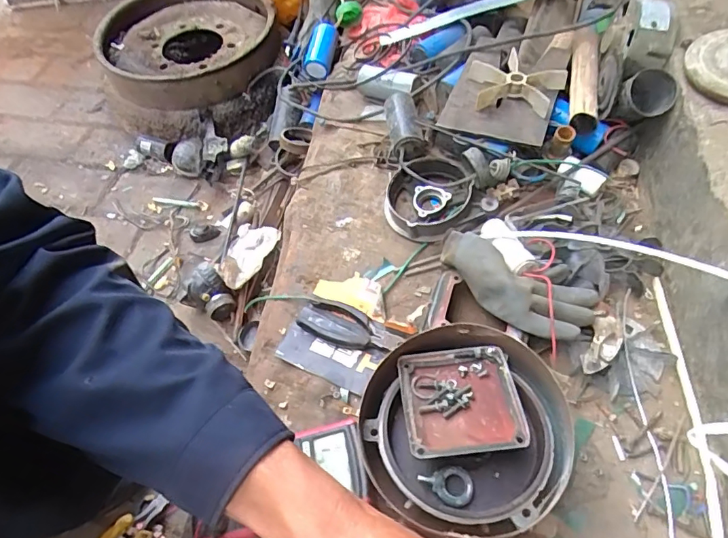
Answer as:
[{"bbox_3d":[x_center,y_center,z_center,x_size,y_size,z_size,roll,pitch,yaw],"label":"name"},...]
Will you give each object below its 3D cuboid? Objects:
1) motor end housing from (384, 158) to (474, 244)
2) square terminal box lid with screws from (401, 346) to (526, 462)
[{"bbox_3d":[0.091,-0.103,0.712,0.121,0.050,0.144,8,55,9],"label":"motor end housing"},{"bbox_3d":[0.093,0.127,0.482,0.107,0.023,0.107,-6,54,-1],"label":"square terminal box lid with screws"}]

